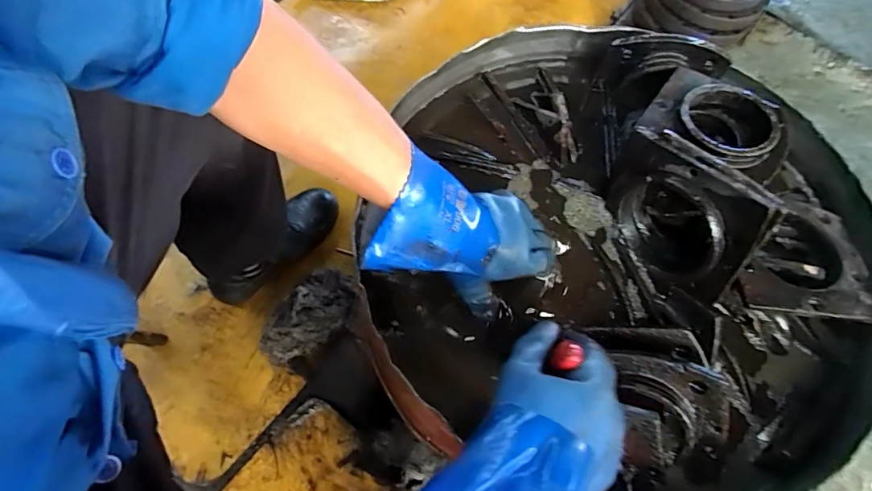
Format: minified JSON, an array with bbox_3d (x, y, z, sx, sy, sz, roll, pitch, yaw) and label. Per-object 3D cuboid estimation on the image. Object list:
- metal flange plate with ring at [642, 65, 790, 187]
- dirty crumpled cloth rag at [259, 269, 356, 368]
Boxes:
[{"bbox_3d":[0.319,-0.143,0.558,0.143,0.044,0.130,34,67,12],"label":"metal flange plate with ring"},{"bbox_3d":[-0.230,0.129,0.878,0.178,0.062,0.109,-40,74,-20],"label":"dirty crumpled cloth rag"}]

